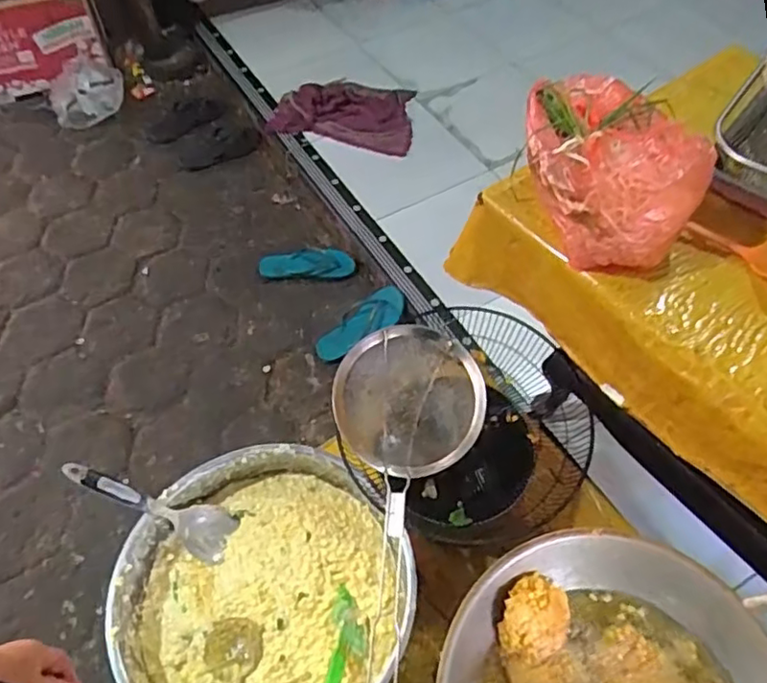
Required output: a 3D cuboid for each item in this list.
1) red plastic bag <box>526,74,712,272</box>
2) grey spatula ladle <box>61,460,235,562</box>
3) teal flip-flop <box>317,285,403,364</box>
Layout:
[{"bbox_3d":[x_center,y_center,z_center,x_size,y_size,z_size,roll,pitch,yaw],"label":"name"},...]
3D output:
[{"bbox_3d":[0.279,-0.206,0.768,0.169,0.143,0.225,-16,56,-9],"label":"red plastic bag"},{"bbox_3d":[-0.313,0.226,0.839,0.240,0.030,0.073,32,54,-22],"label":"grey spatula ladle"},{"bbox_3d":[-0.056,-0.043,1.533,0.258,0.022,0.089,-36,86,-13],"label":"teal flip-flop"}]

